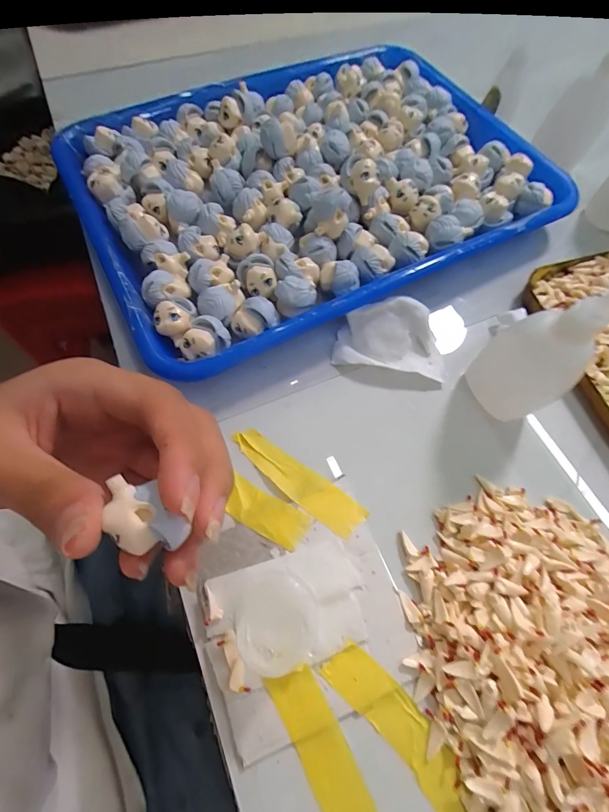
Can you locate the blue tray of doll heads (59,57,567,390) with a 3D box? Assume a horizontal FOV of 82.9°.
[{"bbox_3d":[0.007,-0.174,0.261,0.327,0.039,0.245,-27,70,-11],"label":"blue tray of doll heads"}]

